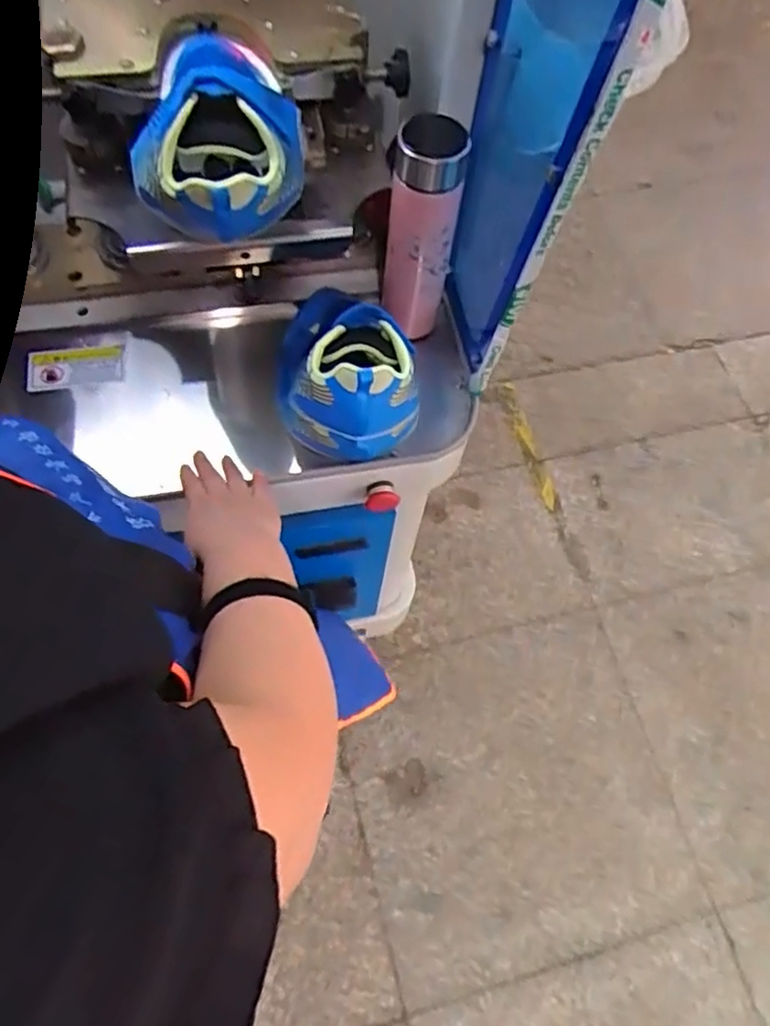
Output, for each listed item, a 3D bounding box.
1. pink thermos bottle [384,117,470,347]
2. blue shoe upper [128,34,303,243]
[{"bbox_3d":[0.037,-0.277,0.674,0.066,0.217,0.070,16,66,3],"label":"pink thermos bottle"},{"bbox_3d":[-0.142,-0.342,0.589,0.132,0.085,0.230,2,66,-3],"label":"blue shoe upper"}]

